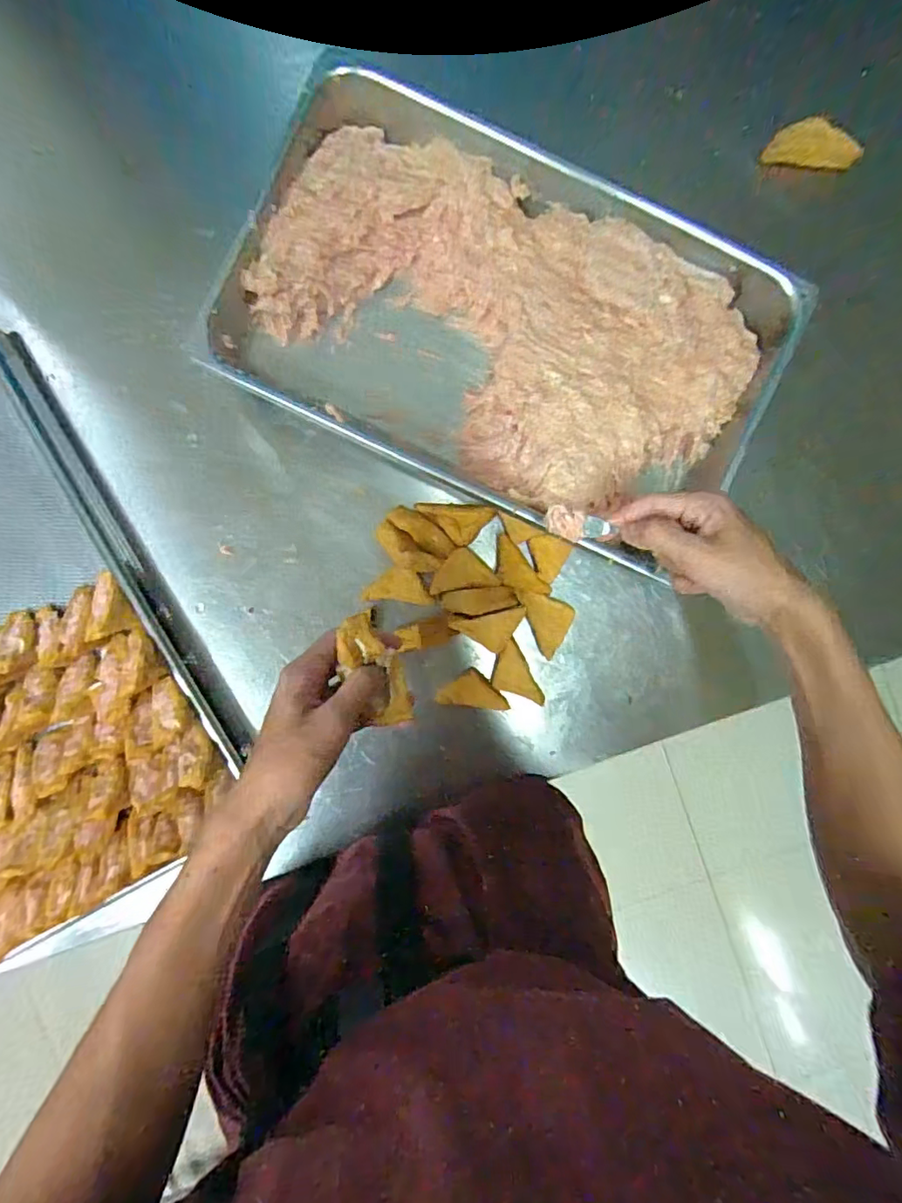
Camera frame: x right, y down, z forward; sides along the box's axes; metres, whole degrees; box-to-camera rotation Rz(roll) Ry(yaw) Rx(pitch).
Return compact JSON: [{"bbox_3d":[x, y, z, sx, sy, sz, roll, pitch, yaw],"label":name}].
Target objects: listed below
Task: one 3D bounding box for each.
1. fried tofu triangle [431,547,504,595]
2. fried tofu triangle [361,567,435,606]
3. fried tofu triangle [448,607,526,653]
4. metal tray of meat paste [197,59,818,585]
[{"bbox_3d":[0.013,-0.033,0.576,0.070,0.011,0.042,-8,92,0],"label":"fried tofu triangle"},{"bbox_3d":[-0.053,-0.017,0.569,0.070,0.018,0.036,6,92,0],"label":"fried tofu triangle"},{"bbox_3d":[0.040,0.032,0.568,0.078,0.014,0.041,-8,92,0],"label":"fried tofu triangle"},{"bbox_3d":[0.056,-0.280,0.548,0.505,0.082,0.321,27,92,-1],"label":"metal tray of meat paste"}]

